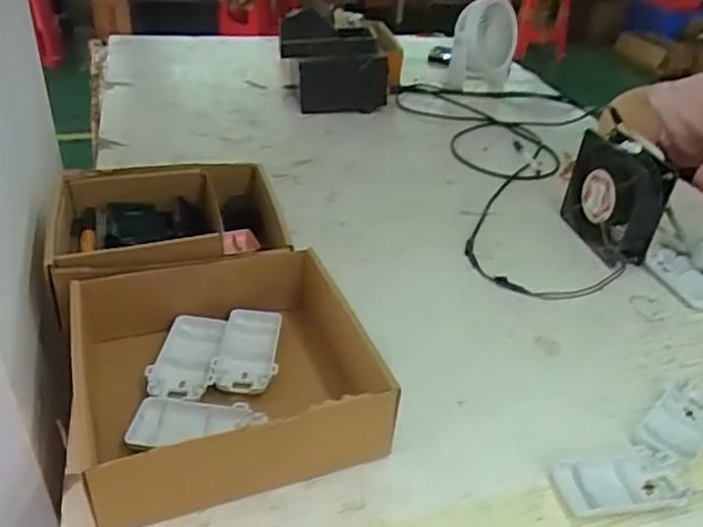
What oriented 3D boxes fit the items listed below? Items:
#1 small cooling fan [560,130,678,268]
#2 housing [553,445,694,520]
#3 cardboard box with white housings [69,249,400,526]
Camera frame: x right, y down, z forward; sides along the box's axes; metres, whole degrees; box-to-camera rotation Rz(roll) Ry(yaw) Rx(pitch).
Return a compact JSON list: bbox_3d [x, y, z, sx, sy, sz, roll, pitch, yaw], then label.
[{"bbox_3d":[0.296,-0.081,0.733,0.045,0.115,0.134,-8,37,-16],"label":"small cooling fan"},{"bbox_3d":[0.198,0.161,0.465,0.097,0.008,0.044,-4,36,-11],"label":"housing"},{"bbox_3d":[-0.099,0.083,0.494,0.204,0.072,0.197,-11,38,-19],"label":"cardboard box with white housings"}]

